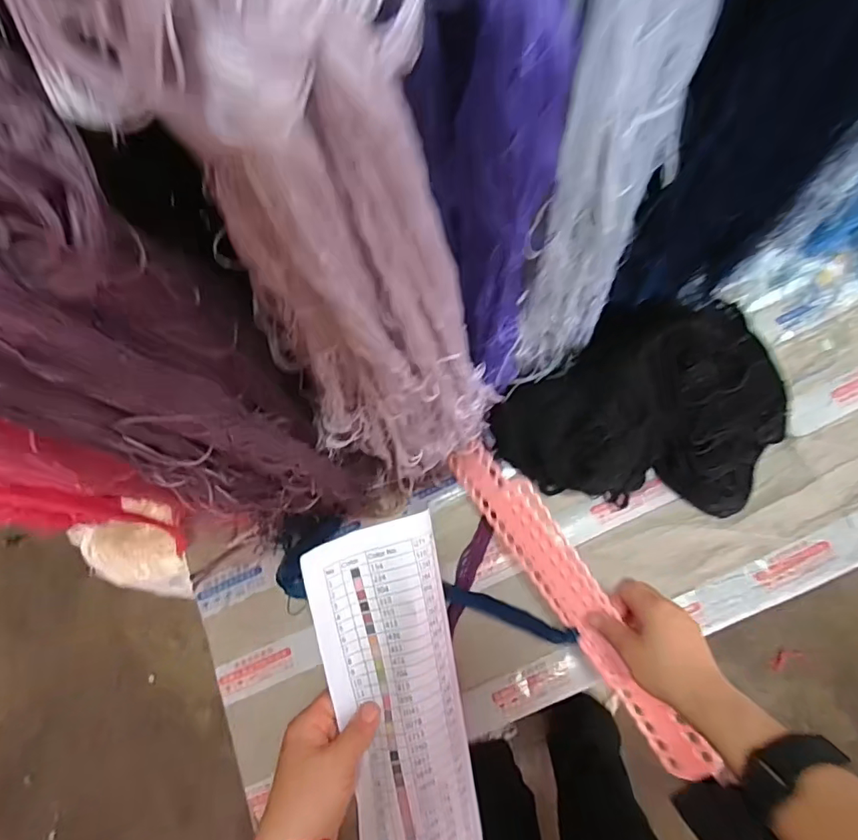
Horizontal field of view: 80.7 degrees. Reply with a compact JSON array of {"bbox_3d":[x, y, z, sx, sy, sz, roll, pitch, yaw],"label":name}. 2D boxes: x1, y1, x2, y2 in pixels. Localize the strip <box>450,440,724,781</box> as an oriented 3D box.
[{"bbox_3d":[0.136,0.165,0.504,0.009,0.073,0.354,-13,57,-39],"label":"strip"}]

